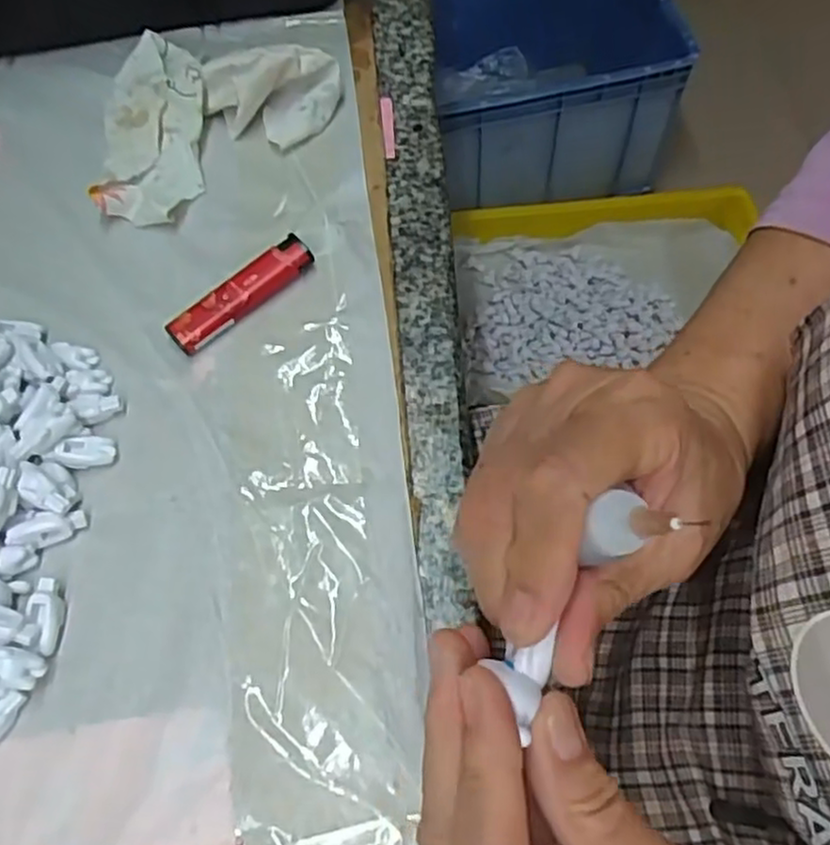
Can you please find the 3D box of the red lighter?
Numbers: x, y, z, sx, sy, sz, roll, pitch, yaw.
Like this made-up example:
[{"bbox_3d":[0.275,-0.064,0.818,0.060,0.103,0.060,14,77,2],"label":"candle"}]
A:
[{"bbox_3d":[-0.081,-0.060,0.336,0.075,0.013,0.017,-41,67,-16],"label":"red lighter"}]

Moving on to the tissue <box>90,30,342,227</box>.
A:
[{"bbox_3d":[-0.121,-0.168,0.381,0.136,0.033,0.100,-42,68,-16],"label":"tissue"}]

